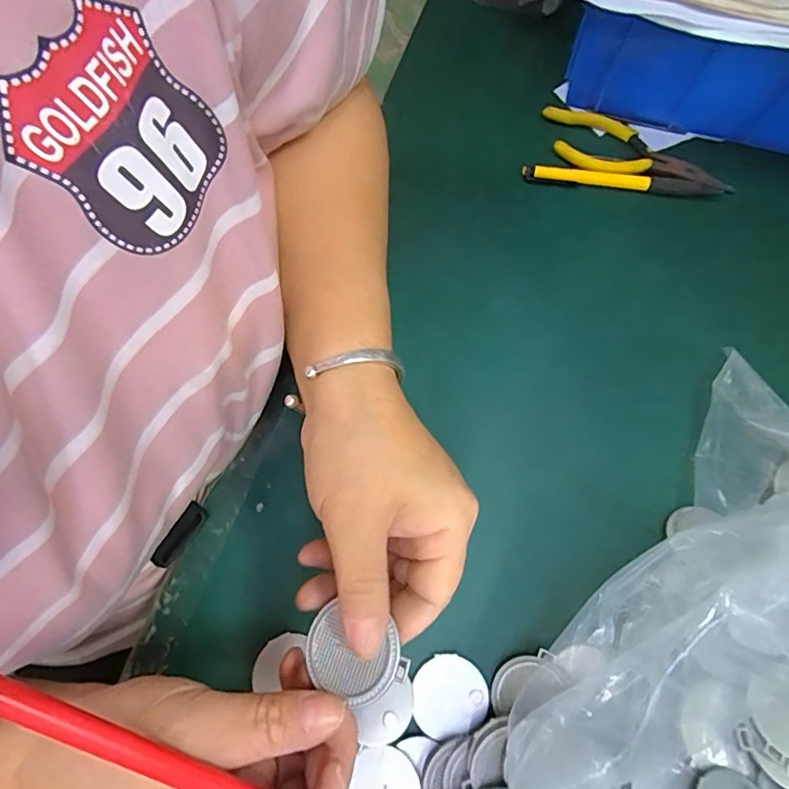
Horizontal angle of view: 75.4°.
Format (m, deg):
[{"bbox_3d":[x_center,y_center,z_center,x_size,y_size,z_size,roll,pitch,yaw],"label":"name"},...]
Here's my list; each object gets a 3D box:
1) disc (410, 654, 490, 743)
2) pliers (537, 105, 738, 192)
[{"bbox_3d":[0.029,0.162,0.273,0.039,0.004,0.040,0,72,1],"label":"disc"},{"bbox_3d":[0.176,-0.177,0.379,0.143,0.008,0.047,22,74,8],"label":"pliers"}]

